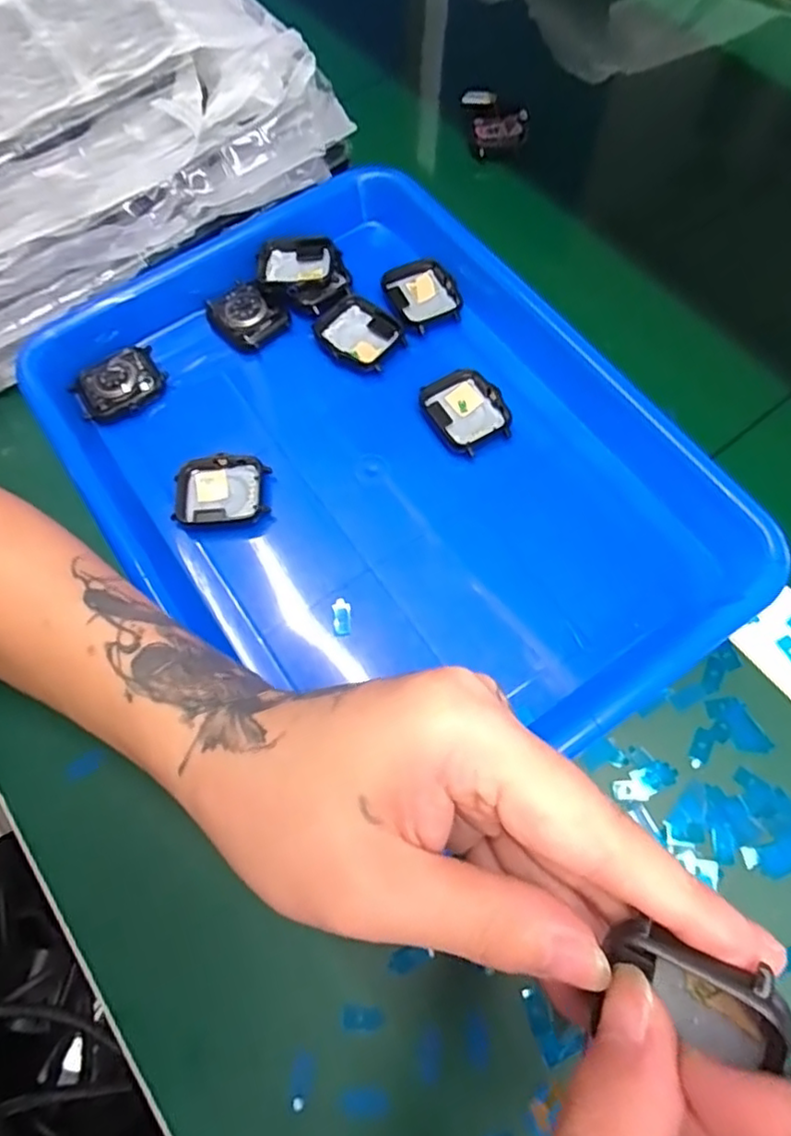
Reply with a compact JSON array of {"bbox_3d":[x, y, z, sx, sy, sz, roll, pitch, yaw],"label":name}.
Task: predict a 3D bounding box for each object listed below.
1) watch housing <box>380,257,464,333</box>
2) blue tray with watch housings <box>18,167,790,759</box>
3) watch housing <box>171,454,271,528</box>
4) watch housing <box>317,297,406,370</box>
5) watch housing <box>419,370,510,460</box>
[{"bbox_3d":[0.017,-0.156,0.363,0.036,0.008,0.043,-23,69,-7],"label":"watch housing"},{"bbox_3d":[-0.011,-0.055,0.319,0.255,0.029,0.324,-32,70,-11],"label":"blue tray with watch housings"},{"bbox_3d":[-0.088,-0.037,0.322,0.046,0.012,0.037,0,68,2],"label":"watch housing"},{"bbox_3d":[-0.020,-0.130,0.353,0.045,0.008,0.035,36,73,15],"label":"watch housing"},{"bbox_3d":[0.038,-0.082,0.334,0.036,0.010,0.043,-29,70,-9],"label":"watch housing"}]

